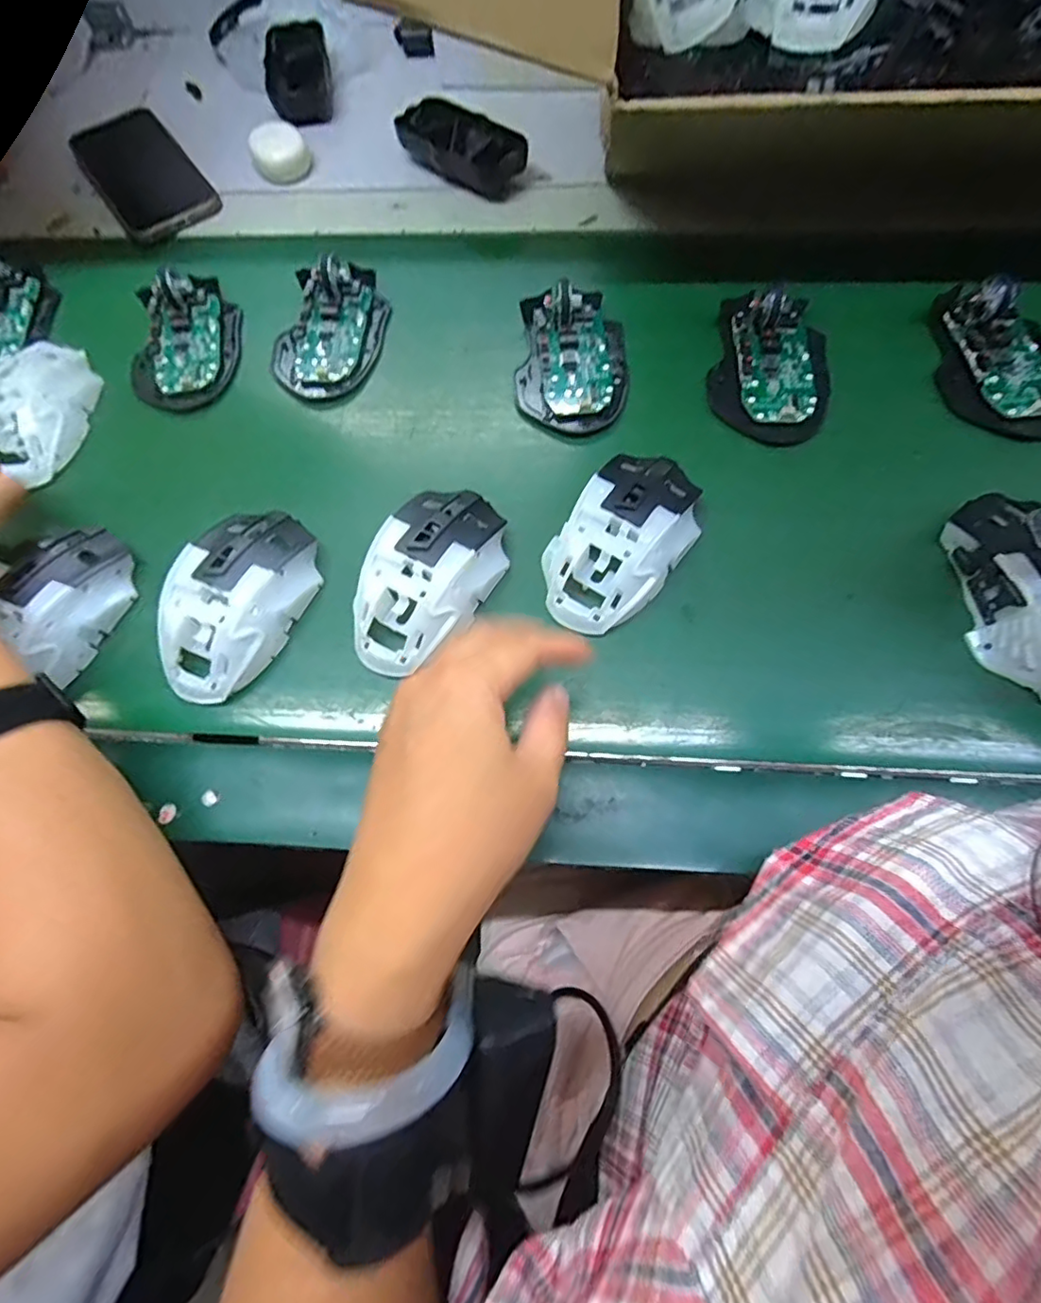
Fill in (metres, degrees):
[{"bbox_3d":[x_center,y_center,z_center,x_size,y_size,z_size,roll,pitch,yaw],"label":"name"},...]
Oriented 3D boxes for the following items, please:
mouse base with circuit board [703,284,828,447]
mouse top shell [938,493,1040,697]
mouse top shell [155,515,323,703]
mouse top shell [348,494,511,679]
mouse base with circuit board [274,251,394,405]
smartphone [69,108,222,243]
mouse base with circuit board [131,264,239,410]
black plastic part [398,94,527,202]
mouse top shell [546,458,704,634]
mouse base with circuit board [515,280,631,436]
[{"bbox_3d":[0.161,-0.185,0.368,0.072,0.024,0.106,13,72,8],"label":"mouse base with circuit board"},{"bbox_3d":[0.264,-0.032,0.297,0.054,0.040,0.112,-11,68,-3],"label":"mouse top shell"},{"bbox_3d":[-0.157,-0.030,0.323,0.064,0.037,0.116,15,72,9],"label":"mouse top shell"},{"bbox_3d":[-0.051,-0.044,0.319,0.062,0.033,0.113,27,74,12],"label":"mouse top shell"},{"bbox_3d":[-0.133,-0.229,0.403,0.069,0.024,0.118,9,71,7],"label":"mouse base with circuit board"},{"bbox_3d":[-0.316,-0.402,0.487,0.078,0.011,0.159,-35,72,-8],"label":"smartphone"},{"bbox_3d":[-0.237,-0.224,0.402,0.071,0.023,0.114,-4,70,2],"label":"mouse base with circuit board"},{"bbox_3d":[-0.045,-0.402,0.465,0.114,0.032,0.055,39,77,15],"label":"black plastic part"},{"bbox_3d":[0.058,-0.065,0.321,0.062,0.034,0.111,37,77,15],"label":"mouse top shell"},{"bbox_3d":[0.034,-0.195,0.379,0.071,0.027,0.107,2,71,5],"label":"mouse base with circuit board"}]

